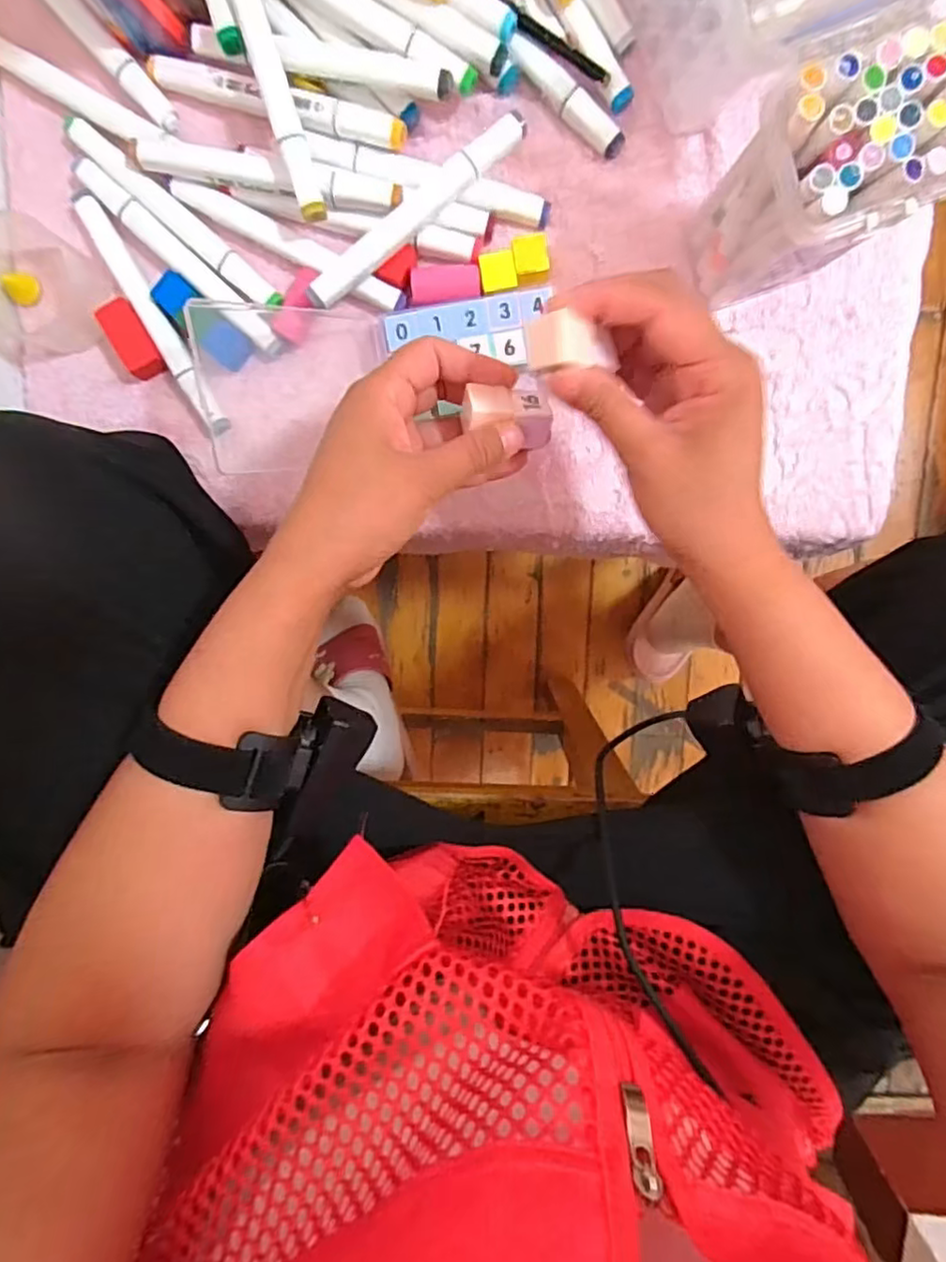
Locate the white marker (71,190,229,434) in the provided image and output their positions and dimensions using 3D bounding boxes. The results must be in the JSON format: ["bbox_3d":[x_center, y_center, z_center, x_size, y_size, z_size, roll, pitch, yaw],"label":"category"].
[{"bbox_3d":[-0.195,-0.192,0.387,0.014,0.010,0.150,-28,98,5],"label":"white marker"}]

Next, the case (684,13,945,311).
[{"bbox_3d":[0.164,-0.211,0.311,0.081,0.125,0.069,-26,98,4],"label":"case"}]

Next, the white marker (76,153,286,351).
[{"bbox_3d":[-0.175,-0.221,0.375,0.150,0.011,0.017,42,97,-5],"label":"white marker"}]

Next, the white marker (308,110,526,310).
[{"bbox_3d":[-0.033,-0.239,0.362,0.150,0.023,0.019,-39,96,6],"label":"white marker"}]

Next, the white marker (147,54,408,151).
[{"bbox_3d":[-0.112,-0.298,0.357,0.149,0.018,0.018,17,111,3],"label":"white marker"}]

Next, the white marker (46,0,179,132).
[{"bbox_3d":[-0.227,-0.352,0.363,0.015,0.010,0.147,-42,96,6],"label":"white marker"}]

